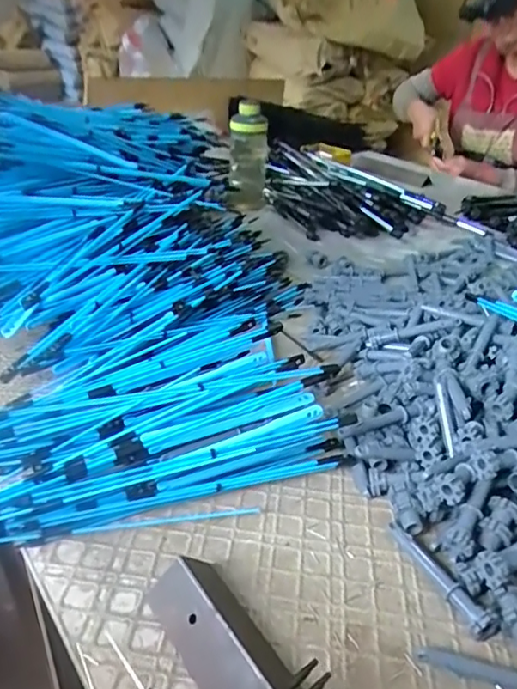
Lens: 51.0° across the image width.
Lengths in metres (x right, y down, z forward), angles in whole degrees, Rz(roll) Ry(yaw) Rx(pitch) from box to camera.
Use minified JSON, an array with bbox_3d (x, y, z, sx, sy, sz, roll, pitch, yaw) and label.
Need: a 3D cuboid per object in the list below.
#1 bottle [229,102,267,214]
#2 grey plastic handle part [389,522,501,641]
[{"bbox_3d":[-0.022,-0.357,1.039,0.073,0.187,0.083,0,32,-5],"label":"bottle"},{"bbox_3d":[0.124,0.157,0.374,0.017,0.016,0.093,-11,34,-22],"label":"grey plastic handle part"}]

